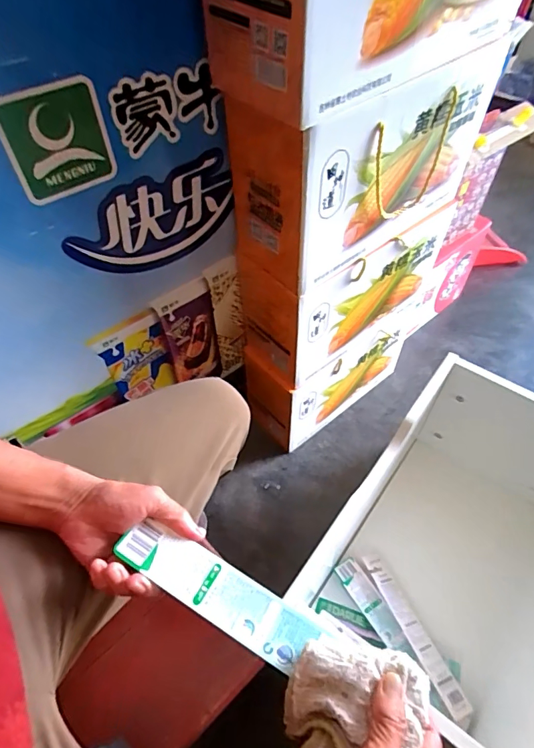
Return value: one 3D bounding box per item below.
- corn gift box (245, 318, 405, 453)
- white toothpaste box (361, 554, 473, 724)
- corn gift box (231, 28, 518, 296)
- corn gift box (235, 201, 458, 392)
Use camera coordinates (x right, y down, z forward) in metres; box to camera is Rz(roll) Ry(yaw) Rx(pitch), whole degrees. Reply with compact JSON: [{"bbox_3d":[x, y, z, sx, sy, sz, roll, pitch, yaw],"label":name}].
[{"bbox_3d":[0.133,-0.022,0.934,0.353,0.232,0.137,-33,58,-22],"label":"corn gift box"},{"bbox_3d":[0.224,0.394,0.681,0.036,0.021,0.234,-20,54,-15],"label":"white toothpaste box"},{"bbox_3d":[0.121,-0.285,0.590,0.339,0.217,0.148,-33,58,-22],"label":"corn gift box"},{"bbox_3d":[0.135,-0.145,0.763,0.339,0.237,0.134,-28,57,-20],"label":"corn gift box"}]

